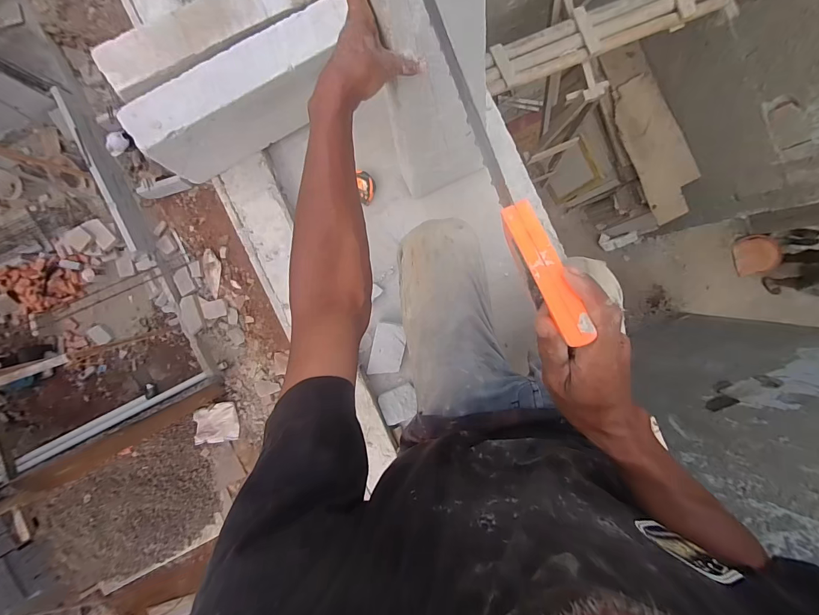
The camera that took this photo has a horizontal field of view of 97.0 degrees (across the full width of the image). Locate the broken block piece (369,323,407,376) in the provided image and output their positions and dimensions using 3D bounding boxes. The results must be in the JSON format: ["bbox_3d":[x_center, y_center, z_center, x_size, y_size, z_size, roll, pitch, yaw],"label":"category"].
[{"bbox_3d":[-0.051,0.100,0.841,0.073,0.030,0.124,13,94,0],"label":"broken block piece"}]

